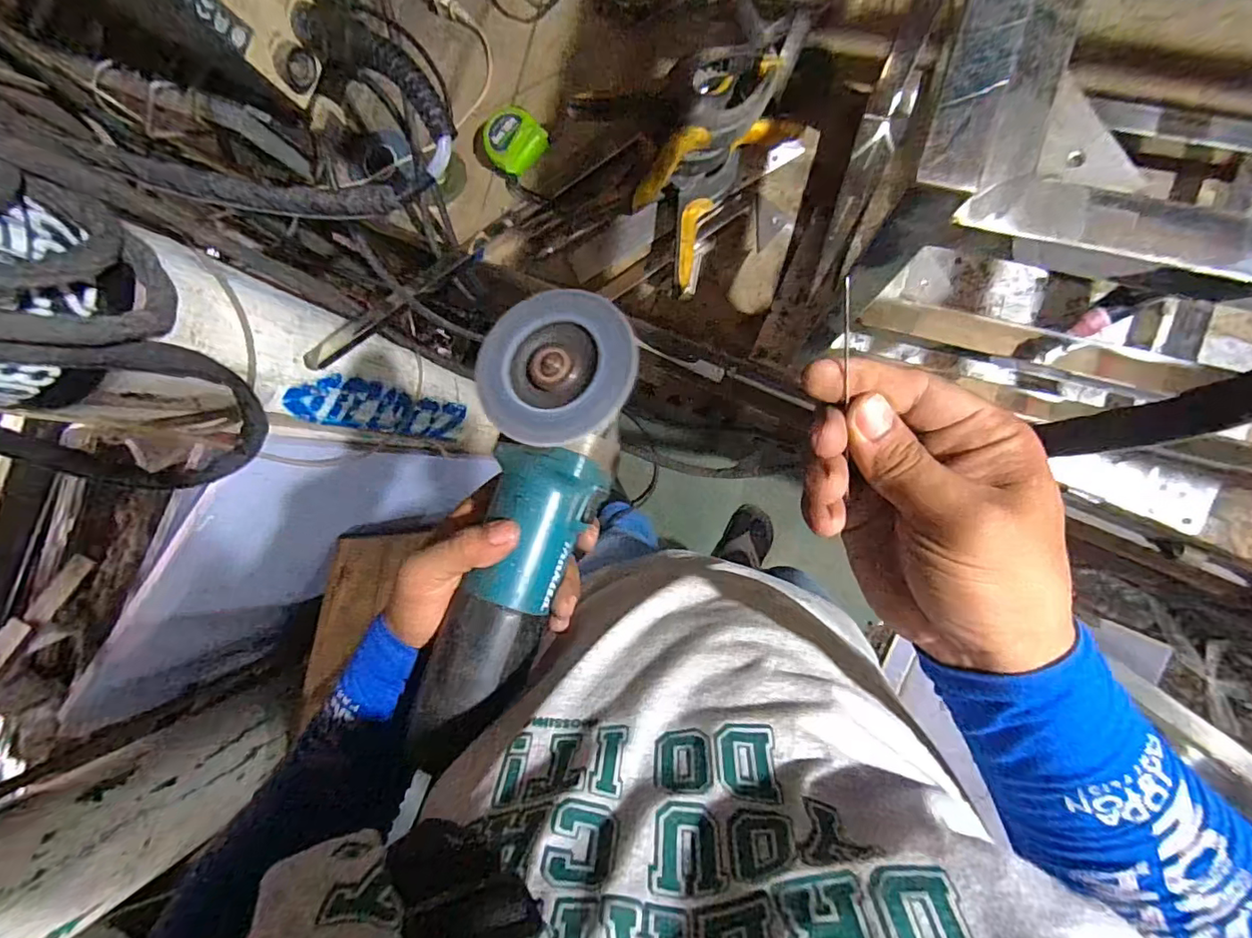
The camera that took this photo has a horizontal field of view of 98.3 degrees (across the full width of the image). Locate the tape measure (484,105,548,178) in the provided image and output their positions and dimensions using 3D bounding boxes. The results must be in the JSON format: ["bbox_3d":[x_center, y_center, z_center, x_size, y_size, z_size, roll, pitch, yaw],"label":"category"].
[{"bbox_3d":[-0.132,-0.384,0.639,0.069,0.032,0.068,41,96,8],"label":"tape measure"}]

